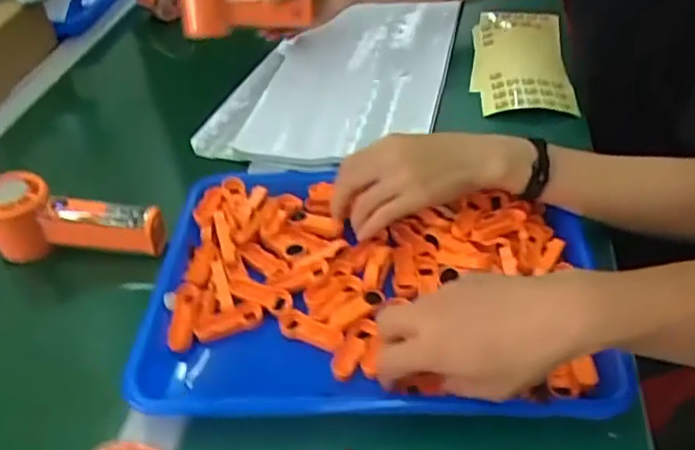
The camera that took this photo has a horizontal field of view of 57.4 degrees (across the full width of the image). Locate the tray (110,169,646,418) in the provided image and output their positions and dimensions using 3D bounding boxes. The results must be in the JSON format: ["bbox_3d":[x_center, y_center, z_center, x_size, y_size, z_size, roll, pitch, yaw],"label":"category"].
[{"bbox_3d":[0.021,0.041,0.487,0.329,0.034,0.241,-2,41,4],"label":"tray"}]

